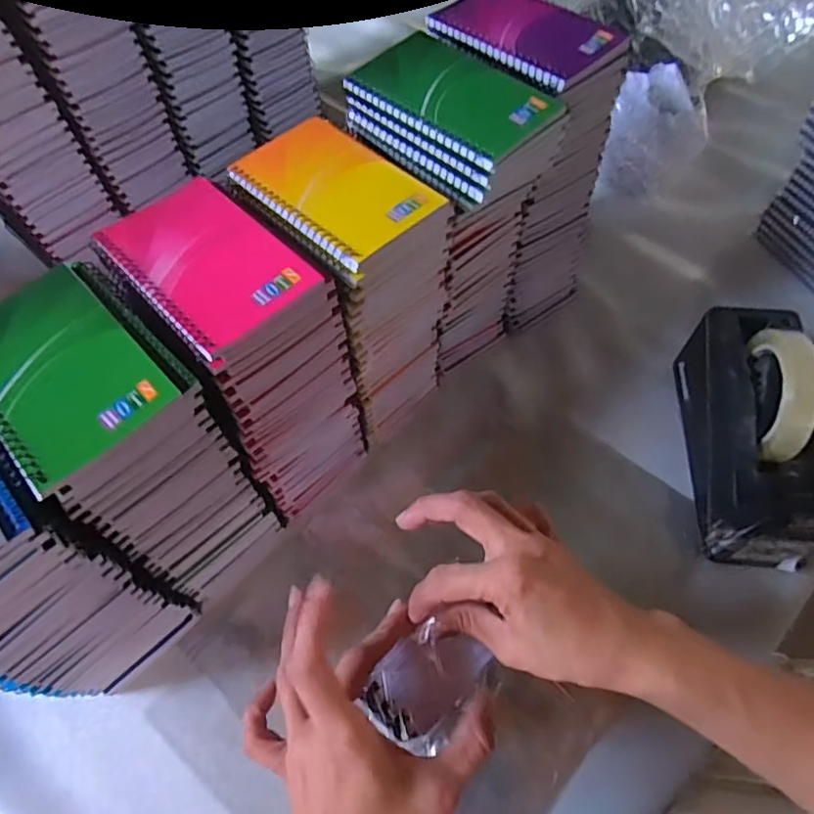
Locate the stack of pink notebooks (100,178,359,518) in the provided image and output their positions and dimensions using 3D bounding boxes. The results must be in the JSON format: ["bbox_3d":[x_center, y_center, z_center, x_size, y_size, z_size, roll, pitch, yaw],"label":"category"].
[{"bbox_3d":[-0.117,-0.030,0.440,0.147,0.215,0.095,40,68,20],"label":"stack of pink notebooks"}]

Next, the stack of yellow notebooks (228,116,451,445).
[{"bbox_3d":[-0.046,-0.092,0.476,0.092,0.222,0.135,-38,67,-19],"label":"stack of yellow notebooks"}]

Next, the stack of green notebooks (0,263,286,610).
[{"bbox_3d":[-0.184,0.034,0.411,0.137,0.227,0.100,38,67,19],"label":"stack of green notebooks"}]

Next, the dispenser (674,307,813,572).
[{"bbox_3d":[0.289,0.019,0.485,0.073,0.135,0.206,3,61,2],"label":"dispenser"}]

